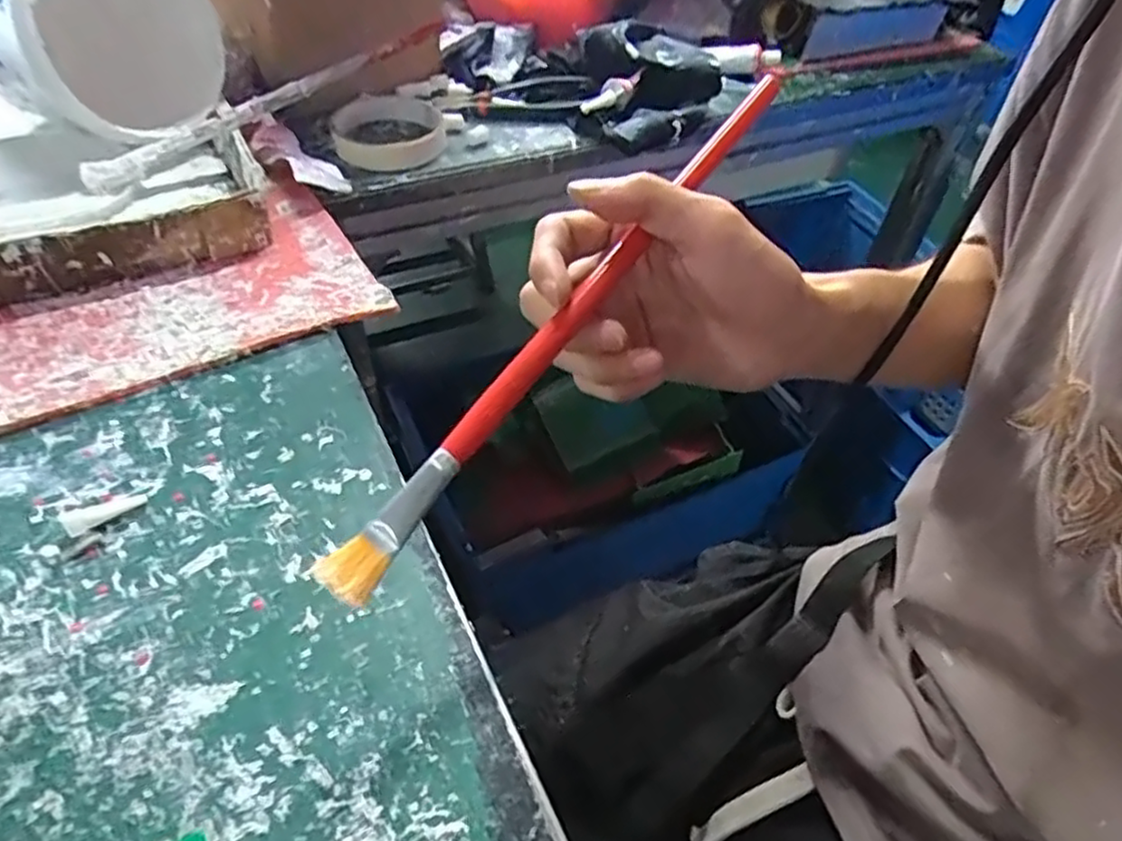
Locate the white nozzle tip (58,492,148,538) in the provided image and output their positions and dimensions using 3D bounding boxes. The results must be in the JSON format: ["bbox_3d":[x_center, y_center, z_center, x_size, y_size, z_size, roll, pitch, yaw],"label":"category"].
[{"bbox_3d":[-0.198,0.038,0.313,0.011,0.007,0.032,38,42,26],"label":"white nozzle tip"}]

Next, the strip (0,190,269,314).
[{"bbox_3d":[-0.271,-0.085,0.393,0.211,0.040,0.009,-23,54,-25],"label":"strip"}]

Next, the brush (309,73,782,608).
[{"bbox_3d":[0.009,-0.044,0.263,0.015,0.007,0.262,32,70,21],"label":"brush"}]

